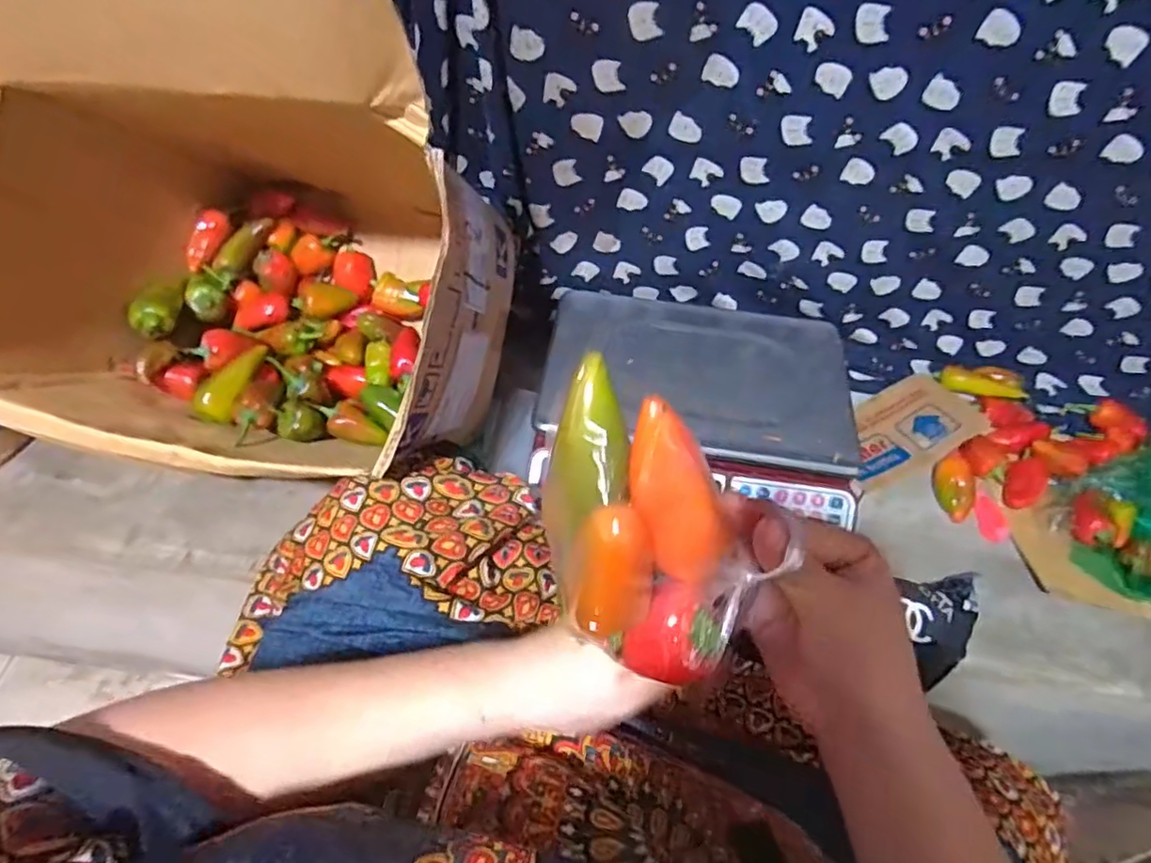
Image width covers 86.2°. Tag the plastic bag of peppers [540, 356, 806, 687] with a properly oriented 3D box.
[{"bbox_3d":[0.026,0.033,0.258,0.076,0.128,0.050,-13,15,-14],"label":"plastic bag of peppers"}]

